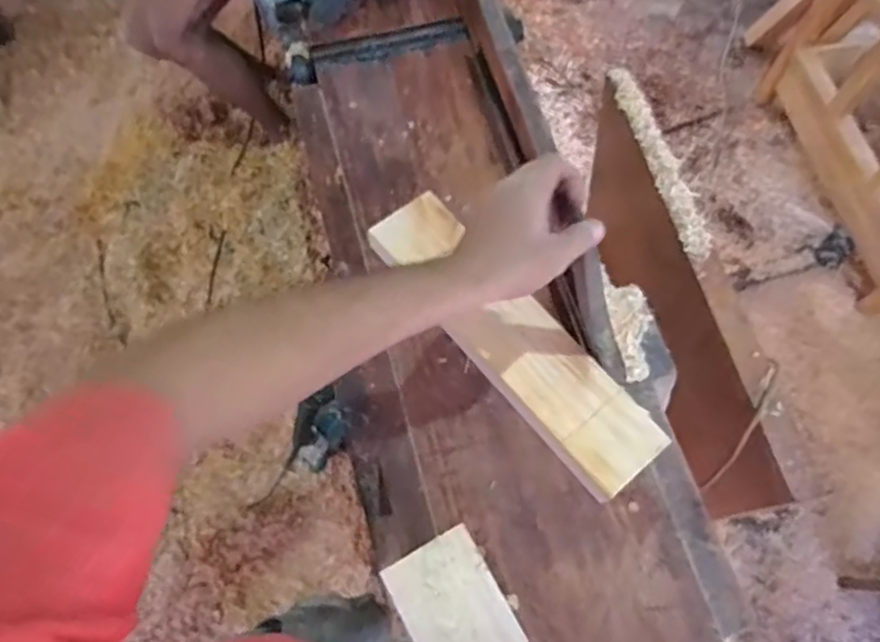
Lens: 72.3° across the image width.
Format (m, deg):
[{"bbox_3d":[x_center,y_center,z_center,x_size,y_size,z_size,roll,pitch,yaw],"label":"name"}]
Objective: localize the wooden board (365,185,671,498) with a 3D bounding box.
[{"bbox_3d":[0.094,0.015,0.826,0.122,0.033,0.486,-38,73,-13],"label":"wooden board"}]

